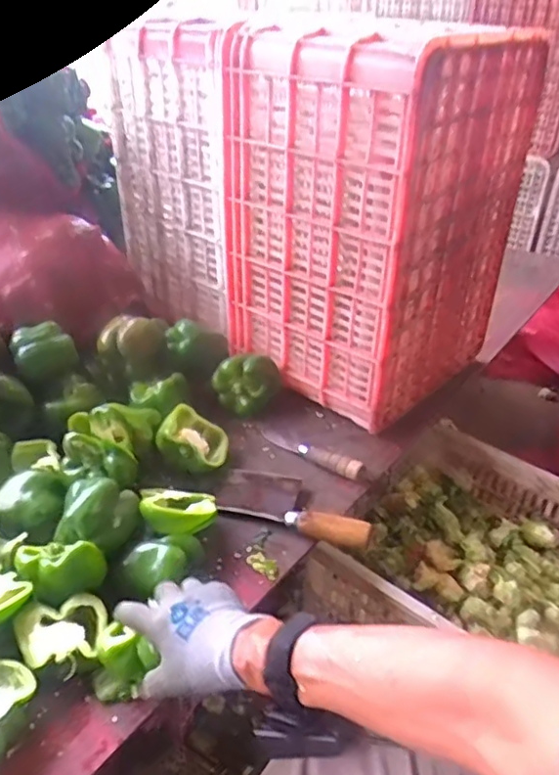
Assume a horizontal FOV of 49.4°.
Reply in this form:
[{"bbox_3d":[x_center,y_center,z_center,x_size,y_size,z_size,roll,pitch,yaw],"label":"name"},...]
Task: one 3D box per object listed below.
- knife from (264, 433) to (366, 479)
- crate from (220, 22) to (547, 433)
[{"bbox_3d":[0.043,0.079,0.811,0.152,0.024,0.028,24,38,29],"label":"knife"},{"bbox_3d":[0.144,-0.260,0.905,0.319,0.440,0.358,26,39,31],"label":"crate"}]

